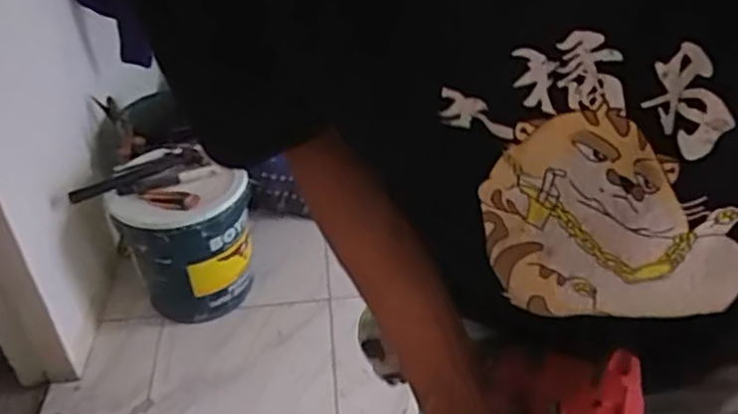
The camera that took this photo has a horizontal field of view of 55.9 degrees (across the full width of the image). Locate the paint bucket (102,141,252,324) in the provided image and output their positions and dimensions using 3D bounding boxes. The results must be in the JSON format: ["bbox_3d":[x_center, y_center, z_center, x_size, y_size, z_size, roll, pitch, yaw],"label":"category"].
[{"bbox_3d":[-0.438,0.065,1.655,0.272,0.343,0.280,-2,37,1],"label":"paint bucket"}]

